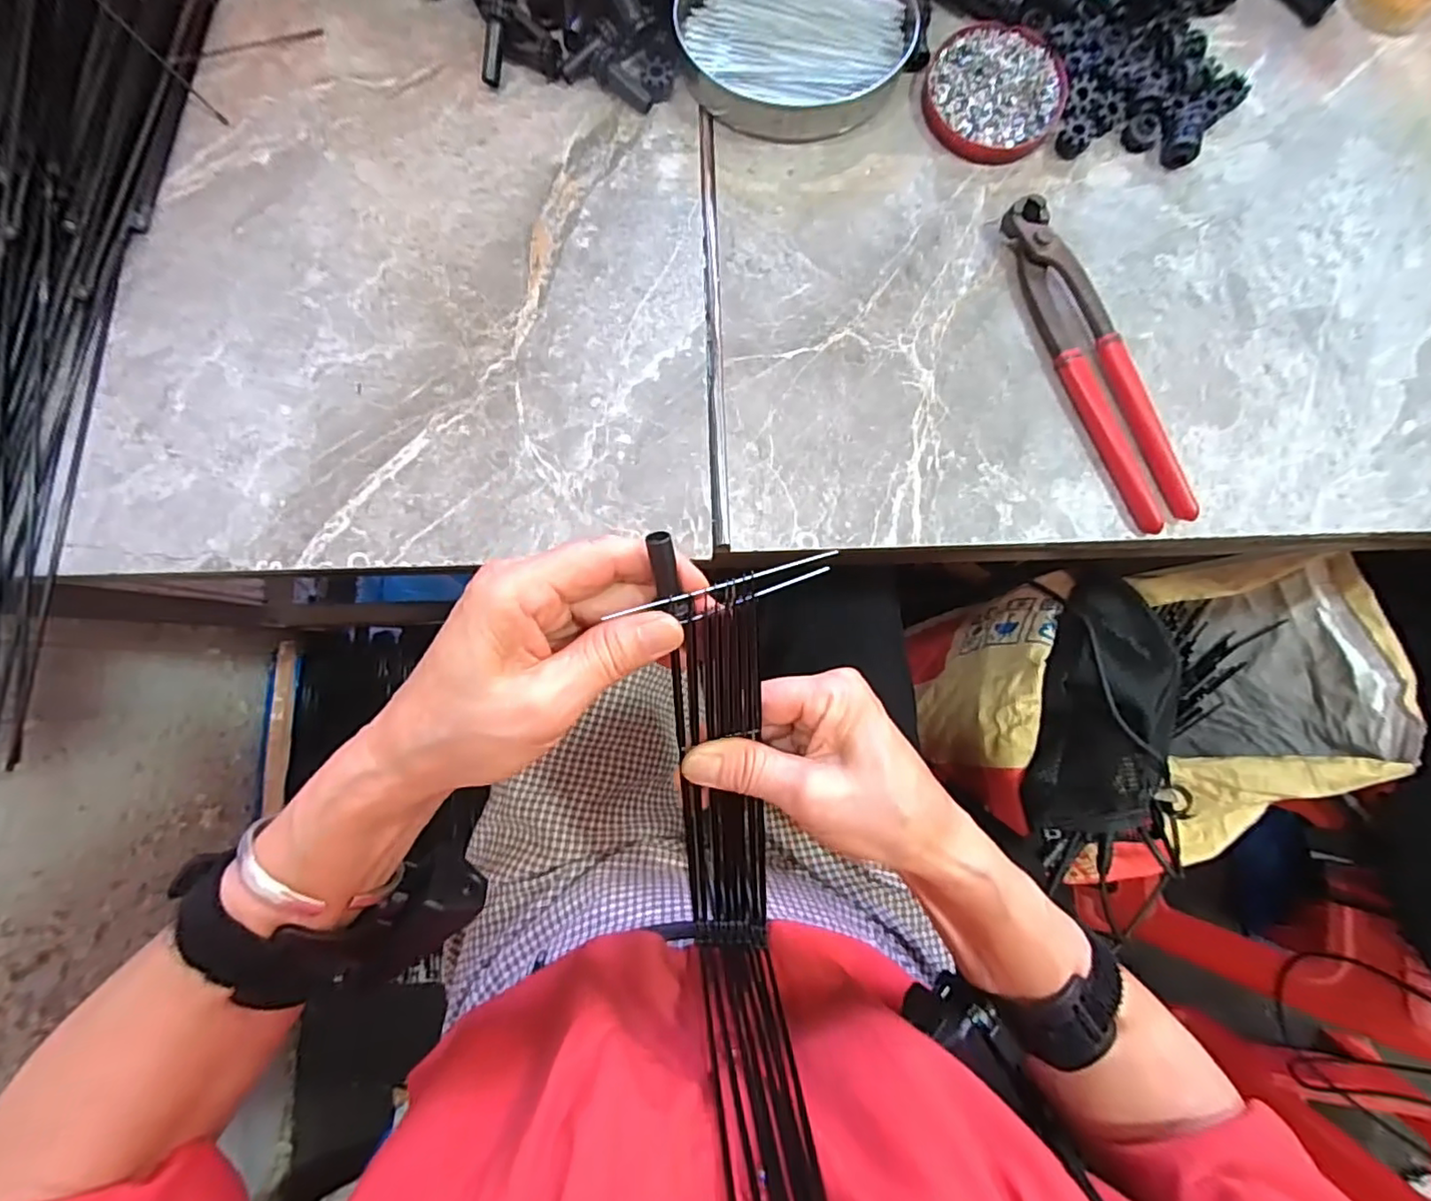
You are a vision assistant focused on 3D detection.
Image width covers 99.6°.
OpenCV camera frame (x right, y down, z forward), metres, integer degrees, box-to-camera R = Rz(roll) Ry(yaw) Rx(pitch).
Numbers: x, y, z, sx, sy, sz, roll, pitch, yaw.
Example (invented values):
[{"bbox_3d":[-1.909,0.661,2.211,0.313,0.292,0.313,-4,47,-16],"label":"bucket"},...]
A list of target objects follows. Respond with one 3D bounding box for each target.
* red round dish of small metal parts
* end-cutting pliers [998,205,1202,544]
[{"bbox_3d":[0.167,-0.306,0.366,0.080,0.013,0.078,0,84,-2],"label":"red round dish of small metal parts"},{"bbox_3d":[0.217,-0.135,0.345,0.035,0.017,0.198,-23,85,-4],"label":"end-cutting pliers"}]

